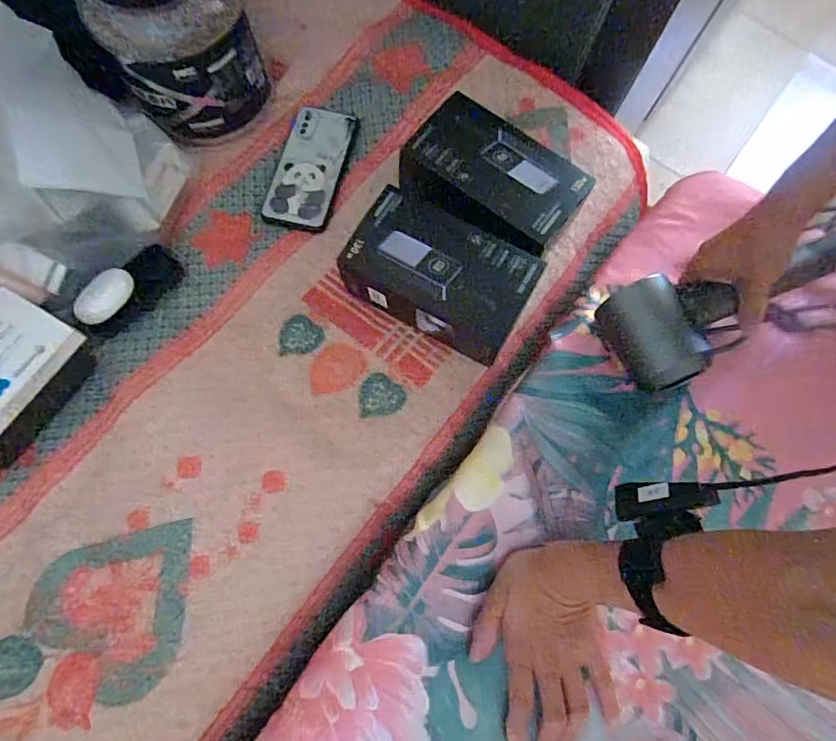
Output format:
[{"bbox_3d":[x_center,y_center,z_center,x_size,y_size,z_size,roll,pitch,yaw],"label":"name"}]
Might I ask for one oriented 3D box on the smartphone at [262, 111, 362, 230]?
[{"bbox_3d":[-0.123,-0.240,0.595,0.074,0.016,0.158,13,72,3],"label":"smartphone"}]

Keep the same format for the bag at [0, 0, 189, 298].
[{"bbox_3d":[-0.395,-0.233,0.465,0.259,0.180,0.232,35,72,7],"label":"bag"}]

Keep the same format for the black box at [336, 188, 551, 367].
[{"bbox_3d":[0.021,-0.090,0.515,0.178,0.081,0.109,27,73,9],"label":"black box"}]

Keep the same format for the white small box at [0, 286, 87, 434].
[{"bbox_3d":[-0.376,-0.011,0.453,0.091,0.019,0.111,32,72,6],"label":"white small box"}]

